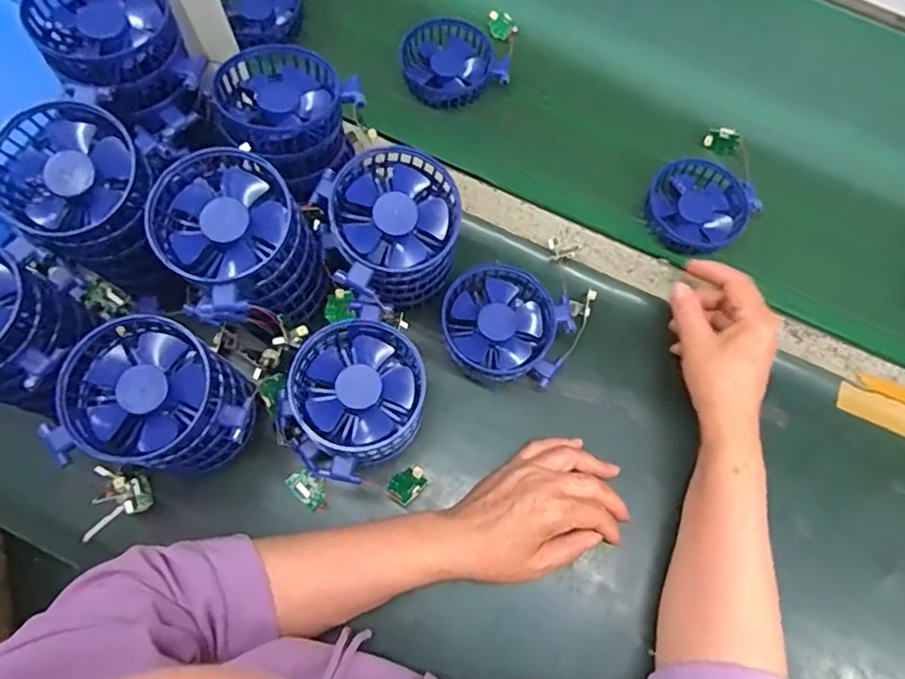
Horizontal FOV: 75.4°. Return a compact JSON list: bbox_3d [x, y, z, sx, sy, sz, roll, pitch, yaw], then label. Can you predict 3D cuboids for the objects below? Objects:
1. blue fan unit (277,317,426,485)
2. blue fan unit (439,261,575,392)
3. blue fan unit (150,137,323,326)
[{"bbox_3d":[-0.072,0.051,0.447,0.092,0.095,0.107,38,73,10],"label":"blue fan unit"},{"bbox_3d":[0.045,-0.010,0.493,0.106,0.049,0.091,18,75,6],"label":"blue fan unit"},{"bbox_3d":[-0.150,-0.063,0.430,0.098,0.109,0.111,-27,74,-12],"label":"blue fan unit"}]

